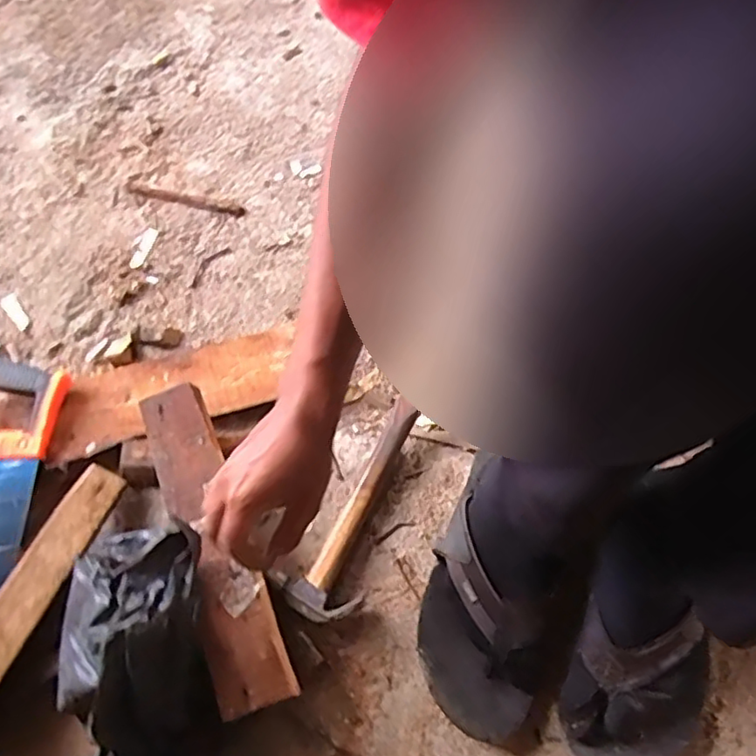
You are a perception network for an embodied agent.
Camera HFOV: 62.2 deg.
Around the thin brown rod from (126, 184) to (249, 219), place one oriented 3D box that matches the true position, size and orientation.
[{"bbox_3d":[-0.263,-0.240,0.852,0.176,0.007,0.016,15,67,10],"label":"thin brown rod"}]

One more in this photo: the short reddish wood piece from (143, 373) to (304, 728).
[{"bbox_3d":[-0.156,0.146,0.578,0.067,0.015,0.302,-23,68,-7],"label":"short reddish wood piece"}]

